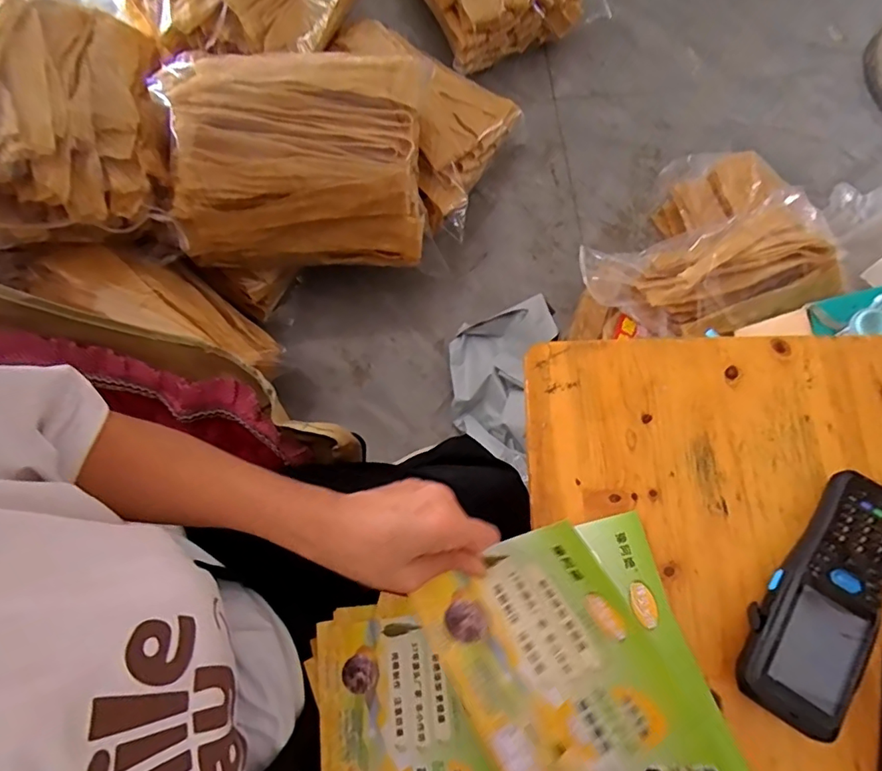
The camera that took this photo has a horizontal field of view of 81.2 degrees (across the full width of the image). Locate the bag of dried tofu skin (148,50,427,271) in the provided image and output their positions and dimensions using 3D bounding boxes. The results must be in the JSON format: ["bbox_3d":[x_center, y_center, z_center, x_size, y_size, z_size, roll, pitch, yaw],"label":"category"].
[{"bbox_3d":[-0.231,-0.355,0.840,0.401,0.093,0.326,-1,111,-6],"label":"bag of dried tofu skin"}]

